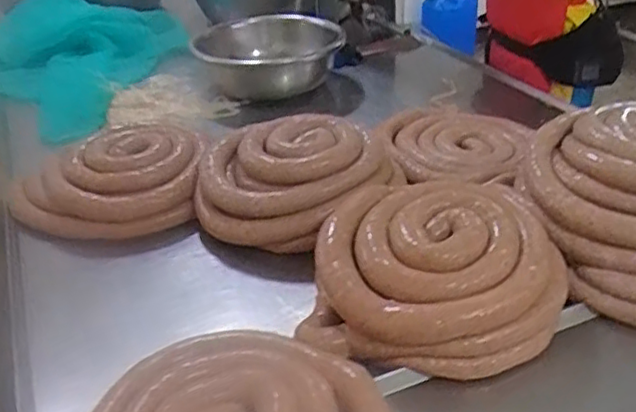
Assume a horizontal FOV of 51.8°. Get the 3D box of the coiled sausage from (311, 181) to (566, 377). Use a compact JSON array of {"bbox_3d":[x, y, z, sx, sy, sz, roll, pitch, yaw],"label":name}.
[{"bbox_3d":[0.146,0.078,0.785,0.284,0.107,0.243,-2,31,0],"label":"coiled sausage"}]

